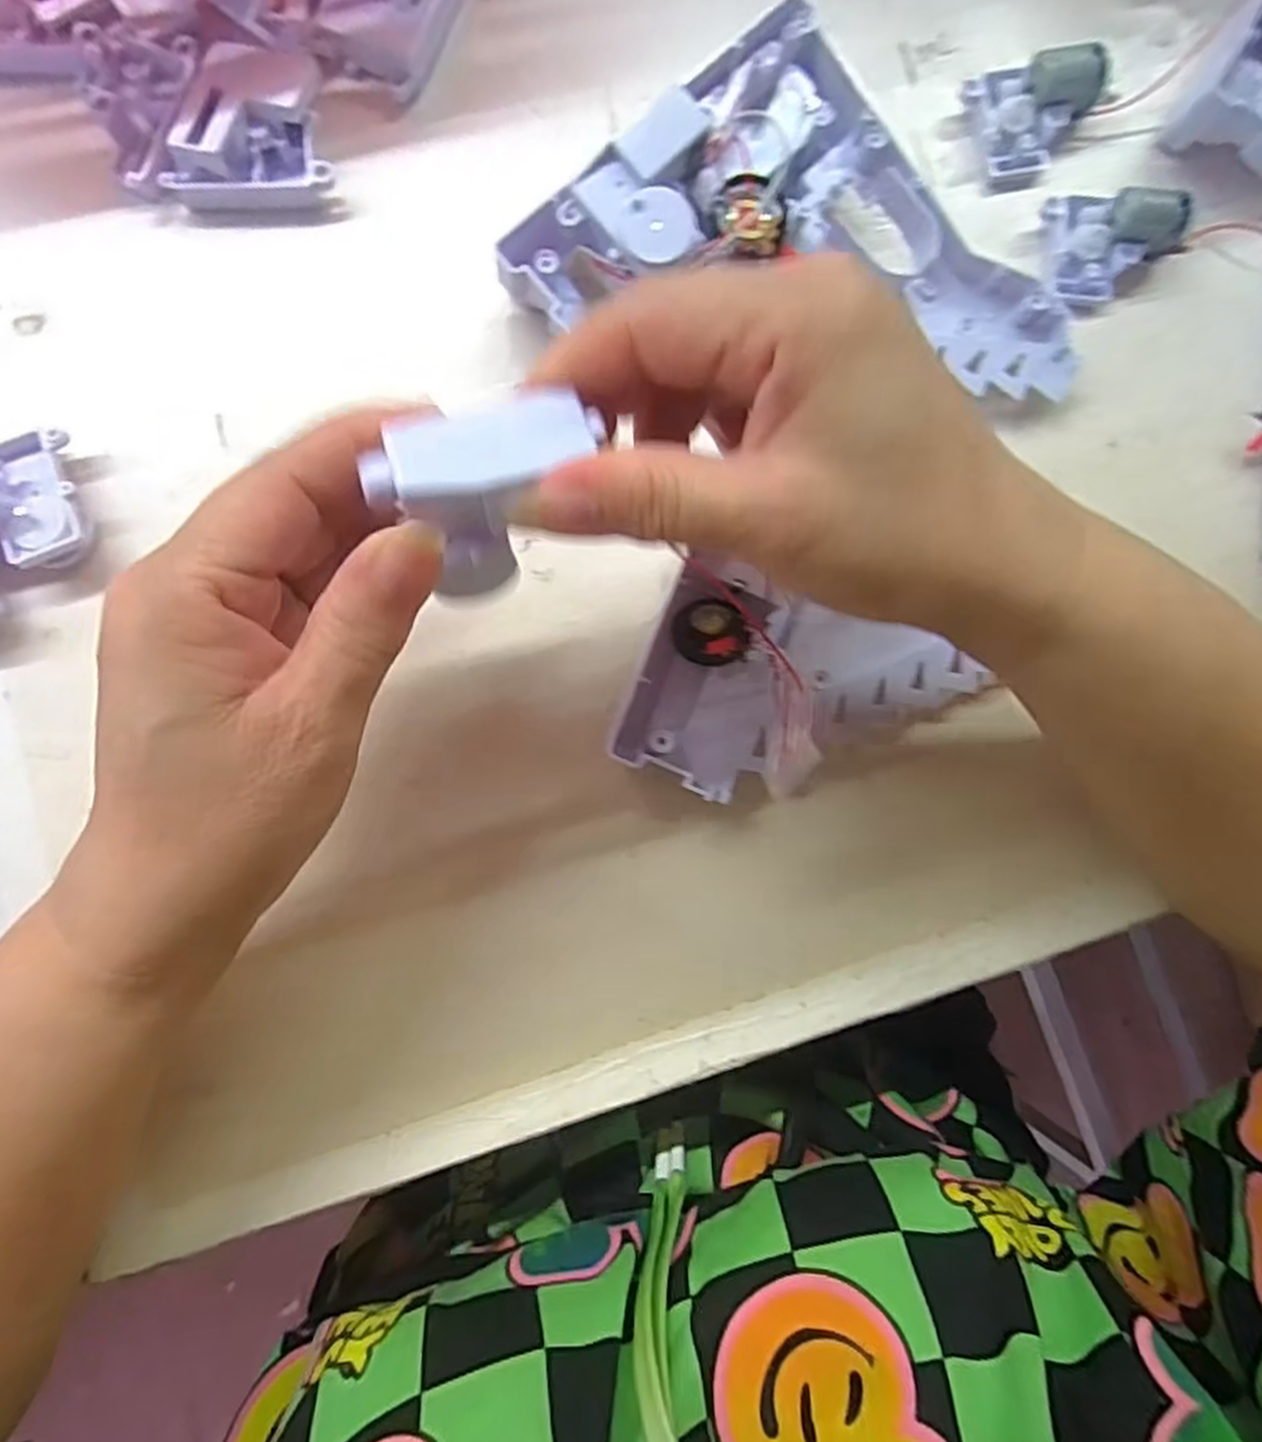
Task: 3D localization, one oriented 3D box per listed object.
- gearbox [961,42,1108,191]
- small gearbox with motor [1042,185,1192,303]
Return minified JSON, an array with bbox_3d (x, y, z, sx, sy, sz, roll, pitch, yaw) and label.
[{"bbox_3d":[0.150,-0.222,0.279,0.045,0.020,0.035,-19,88,-5],"label":"gearbox"},{"bbox_3d":[0.178,-0.176,0.275,0.045,0.016,0.034,-12,88,-4],"label":"small gearbox with motor"}]

